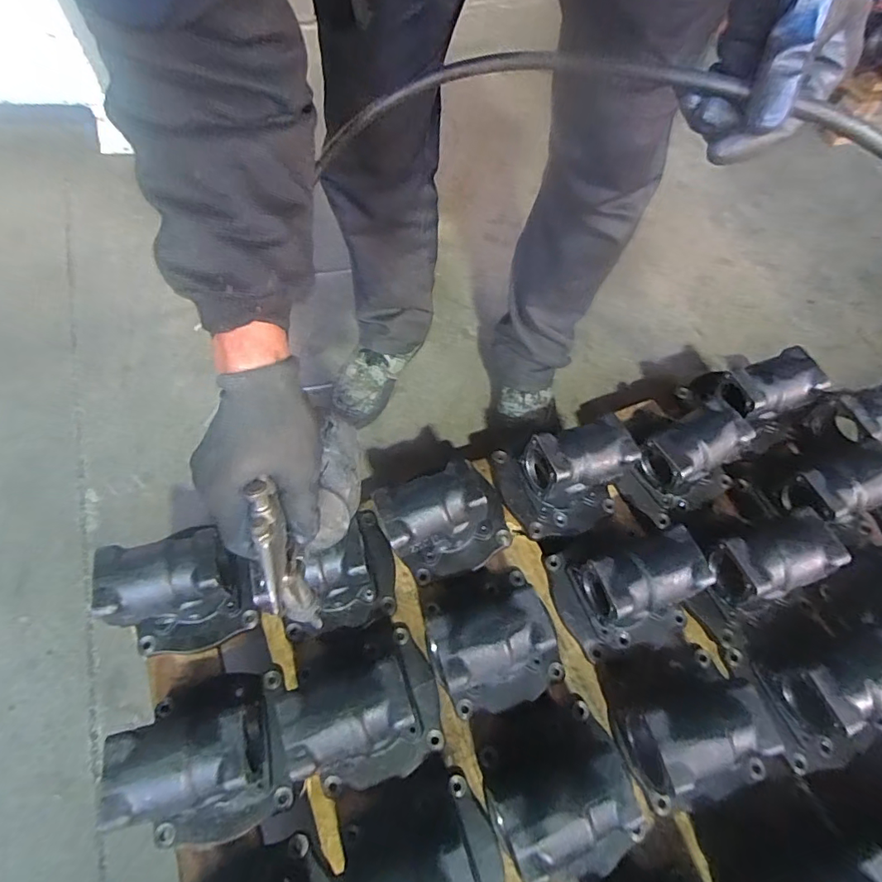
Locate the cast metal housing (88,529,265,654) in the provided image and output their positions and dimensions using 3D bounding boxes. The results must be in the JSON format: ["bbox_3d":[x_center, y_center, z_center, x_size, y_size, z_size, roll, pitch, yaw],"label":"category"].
[{"bbox_3d":[-0.297,0.162,0.577,0.141,0.106,0.138,-14,64,-9],"label":"cast metal housing"}]

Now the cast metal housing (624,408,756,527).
[{"bbox_3d":[0.332,0.031,0.668,0.151,0.091,0.101,-31,68,-17],"label":"cast metal housing"}]

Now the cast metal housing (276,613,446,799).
[{"bbox_3d":[-0.077,0.277,0.519,0.144,0.099,0.141,-14,64,-9],"label":"cast metal housing"}]

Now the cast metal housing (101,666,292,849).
[{"bbox_3d":[-0.232,0.313,0.496,0.139,0.105,0.150,-13,63,-9],"label":"cast metal housing"}]

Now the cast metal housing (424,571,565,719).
[{"bbox_3d":[0.059,0.219,0.556,0.132,0.099,0.136,-17,64,-11],"label":"cast metal housing"}]

